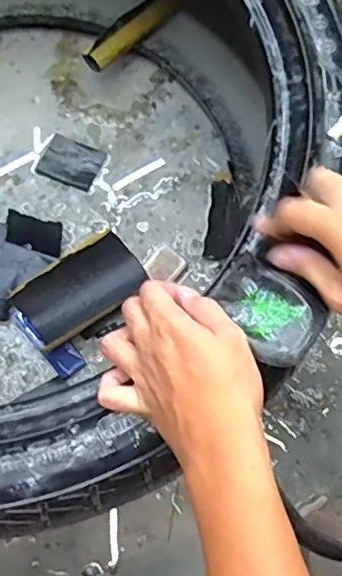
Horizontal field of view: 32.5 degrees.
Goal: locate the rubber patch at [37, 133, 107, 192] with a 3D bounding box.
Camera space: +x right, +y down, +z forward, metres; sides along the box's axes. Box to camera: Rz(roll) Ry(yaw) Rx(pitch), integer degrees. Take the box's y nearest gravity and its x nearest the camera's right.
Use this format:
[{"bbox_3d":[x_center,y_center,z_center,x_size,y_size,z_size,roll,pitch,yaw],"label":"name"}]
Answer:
[{"bbox_3d":[-0.125,-0.158,0.733,0.074,0.005,0.058,24,75,5],"label":"rubber patch"}]

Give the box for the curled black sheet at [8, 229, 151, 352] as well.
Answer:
[{"bbox_3d":[-0.099,0.001,0.649,0.136,0.028,0.080,-36,104,-2],"label":"curled black sheet"}]

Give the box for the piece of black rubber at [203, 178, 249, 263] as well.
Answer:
[{"bbox_3d":[0.067,-0.085,0.693,0.008,0.066,0.104,22,70,-35],"label":"piece of black rubber"}]

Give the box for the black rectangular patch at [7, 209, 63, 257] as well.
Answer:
[{"bbox_3d":[-0.159,-0.066,0.685,0.066,0.047,0.013,16,47,-4],"label":"black rectangular patch"}]

